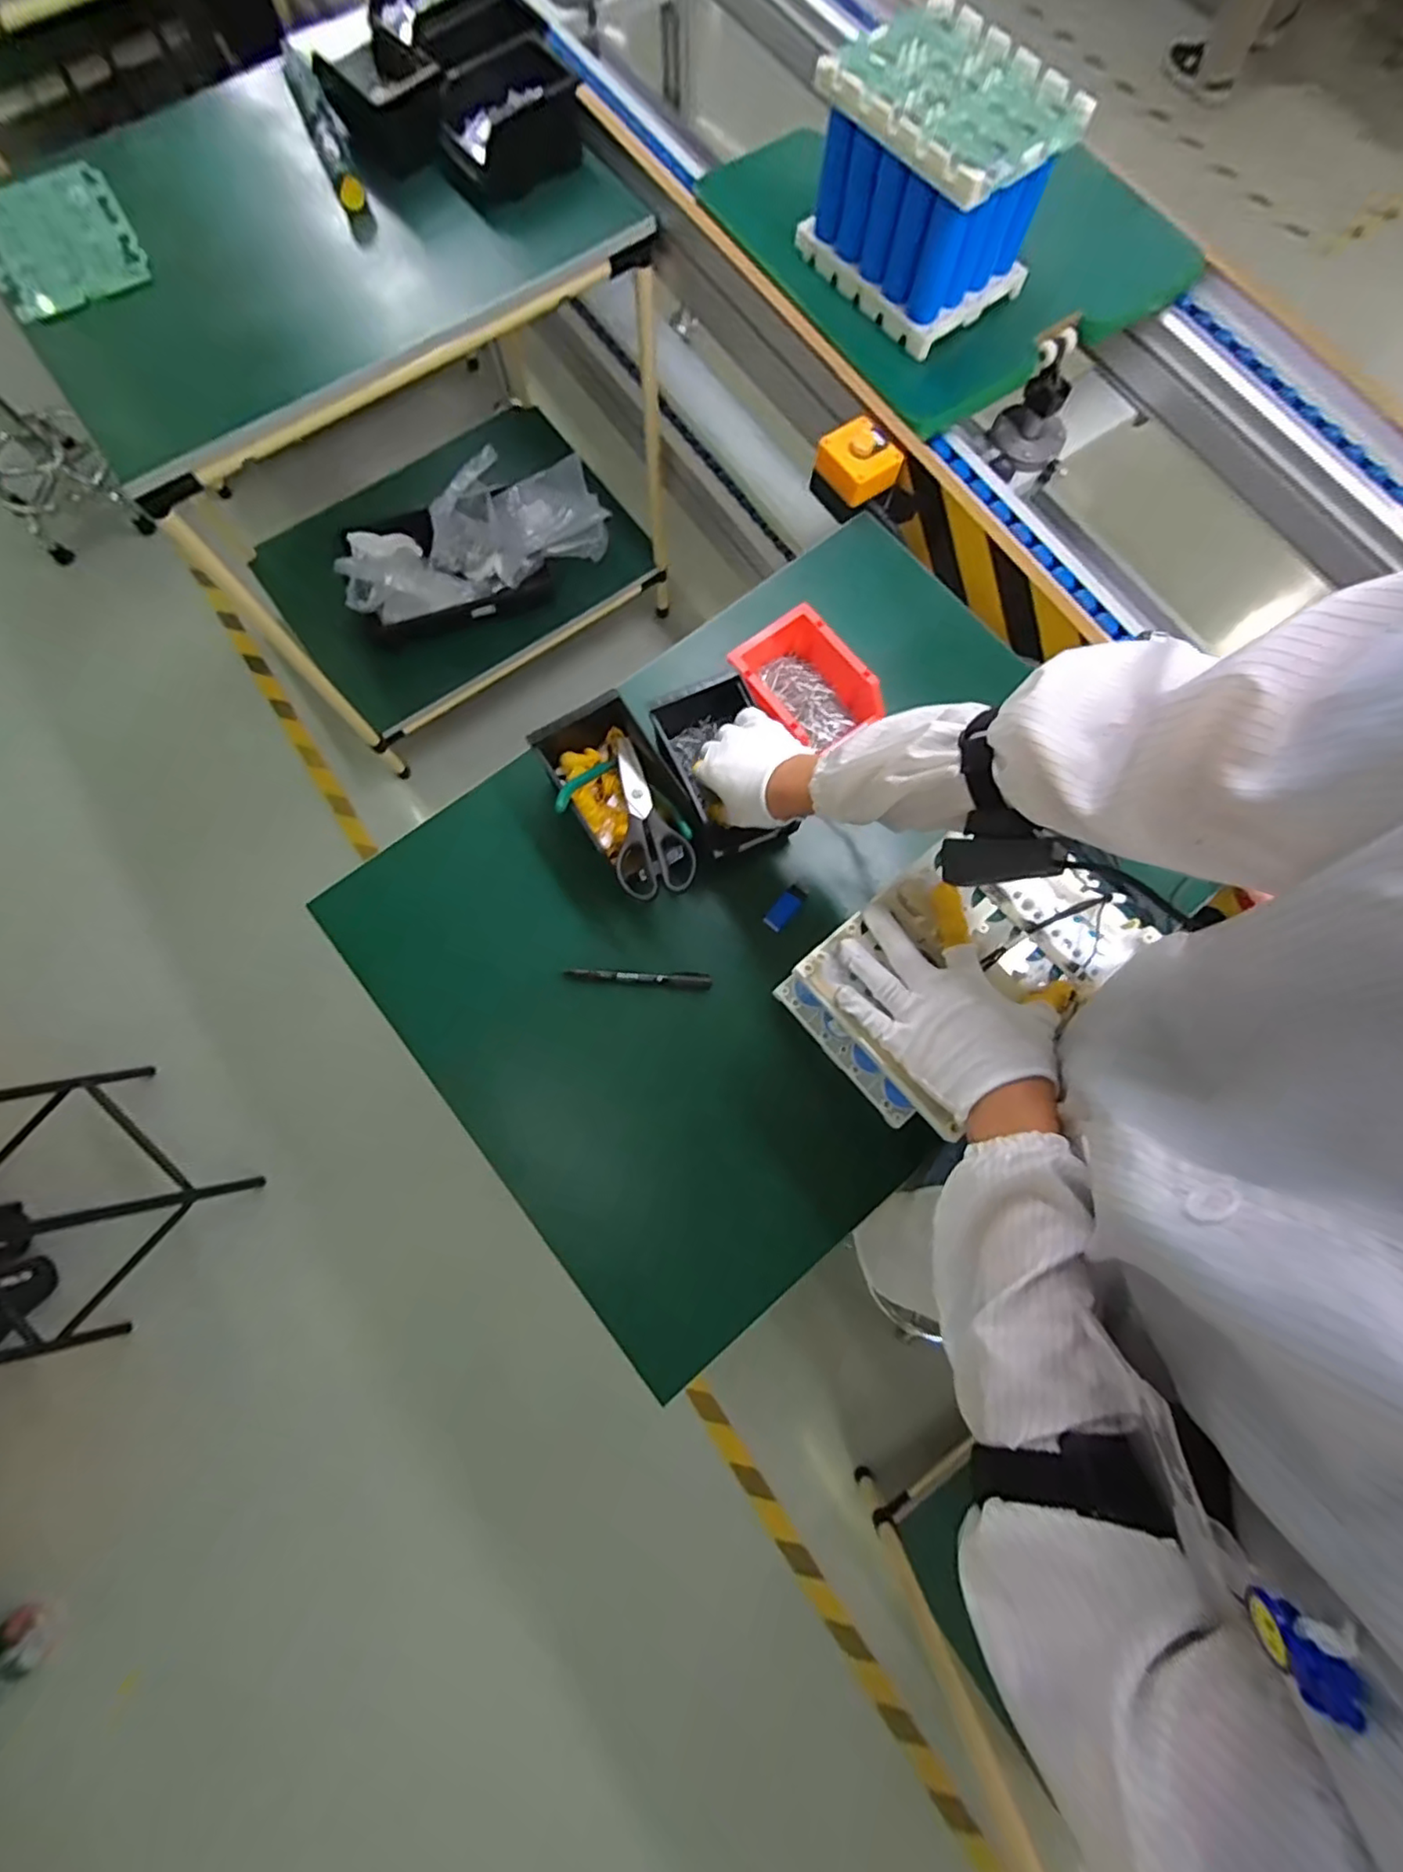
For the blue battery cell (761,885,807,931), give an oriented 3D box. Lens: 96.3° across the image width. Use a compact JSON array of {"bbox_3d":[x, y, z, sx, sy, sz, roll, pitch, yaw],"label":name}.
[{"bbox_3d":[0.089,-0.030,0.654,0.022,0.012,0.056,40,80,8],"label":"blue battery cell"}]

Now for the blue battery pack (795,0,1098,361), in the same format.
[{"bbox_3d":[0.272,-0.892,0.745,0.200,0.154,0.251,-39,81,-8],"label":"blue battery pack"}]

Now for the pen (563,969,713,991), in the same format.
[{"bbox_3d":[-0.062,0.043,0.630,0.141,0.013,0.016,3,78,0],"label":"pen"}]

